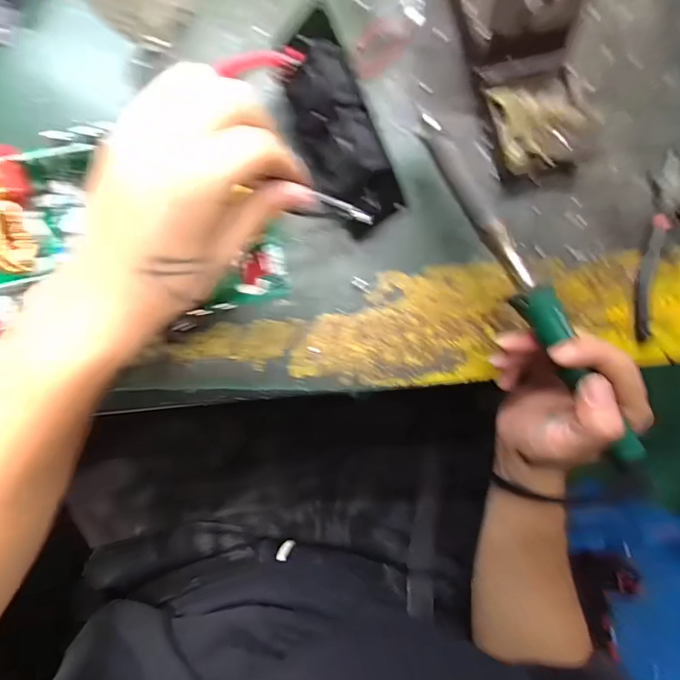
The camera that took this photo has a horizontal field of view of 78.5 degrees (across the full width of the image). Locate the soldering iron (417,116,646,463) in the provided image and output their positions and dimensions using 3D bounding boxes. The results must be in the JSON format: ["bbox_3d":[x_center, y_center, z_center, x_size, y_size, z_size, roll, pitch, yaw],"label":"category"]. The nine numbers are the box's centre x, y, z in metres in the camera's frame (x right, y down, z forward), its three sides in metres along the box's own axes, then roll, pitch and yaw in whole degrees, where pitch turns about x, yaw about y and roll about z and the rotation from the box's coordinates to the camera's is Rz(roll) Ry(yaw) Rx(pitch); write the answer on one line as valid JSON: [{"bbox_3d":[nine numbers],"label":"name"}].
[{"bbox_3d":[0.119,-0.037,0.268,0.019,0.016,0.252,-29,84,-5],"label":"soldering iron"}]

